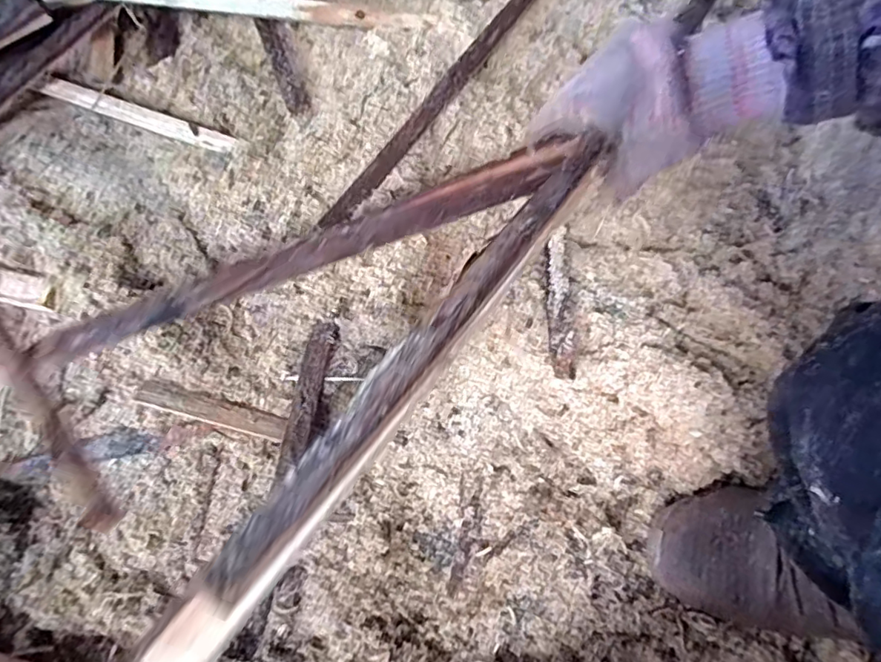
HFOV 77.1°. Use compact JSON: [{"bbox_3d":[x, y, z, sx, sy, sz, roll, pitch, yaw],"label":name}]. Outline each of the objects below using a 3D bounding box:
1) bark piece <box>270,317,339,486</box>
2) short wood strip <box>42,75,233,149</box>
[{"bbox_3d":[-0.103,0.053,0.419,0.022,0.009,0.124,13,78,5],"label":"bark piece"},{"bbox_3d":[-0.270,-0.191,0.487,0.196,0.007,0.018,21,94,10],"label":"short wood strip"}]

